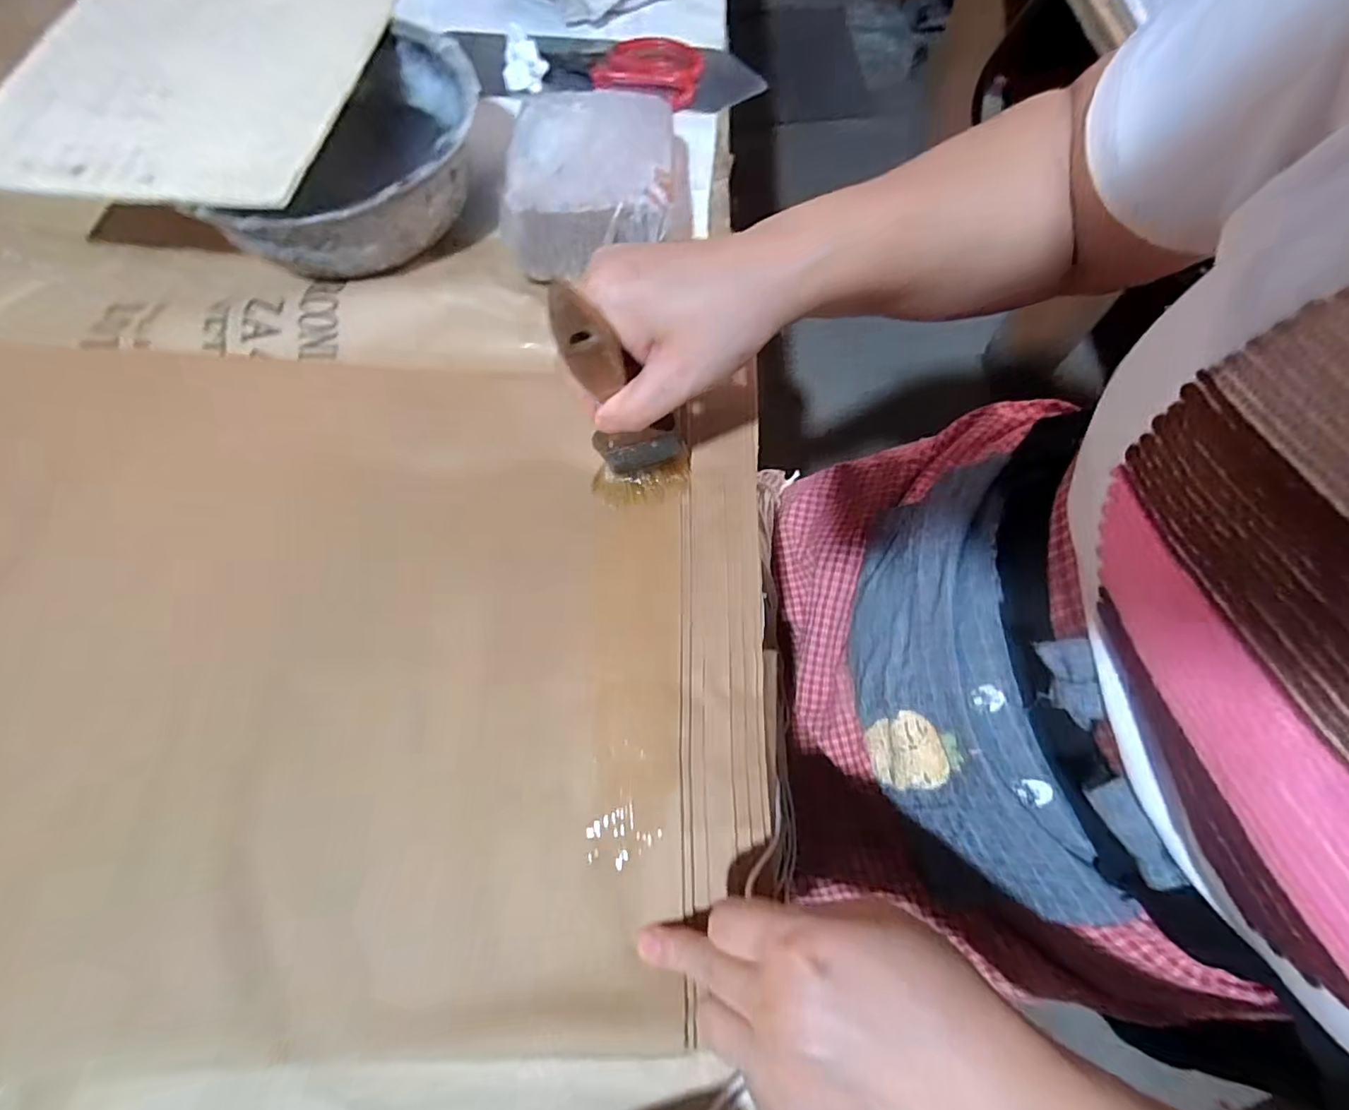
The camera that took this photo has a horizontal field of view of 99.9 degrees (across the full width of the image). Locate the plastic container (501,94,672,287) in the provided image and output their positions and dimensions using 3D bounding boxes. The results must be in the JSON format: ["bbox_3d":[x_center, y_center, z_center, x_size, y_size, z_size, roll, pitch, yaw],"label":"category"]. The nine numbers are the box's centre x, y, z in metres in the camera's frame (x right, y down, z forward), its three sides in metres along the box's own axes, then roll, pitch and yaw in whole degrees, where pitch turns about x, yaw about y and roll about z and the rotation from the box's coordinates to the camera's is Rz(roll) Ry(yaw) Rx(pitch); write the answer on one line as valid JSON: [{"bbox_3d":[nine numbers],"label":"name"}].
[{"bbox_3d":[-0.060,-0.271,0.420,0.121,0.060,0.142,-4,69,-1],"label":"plastic container"}]

